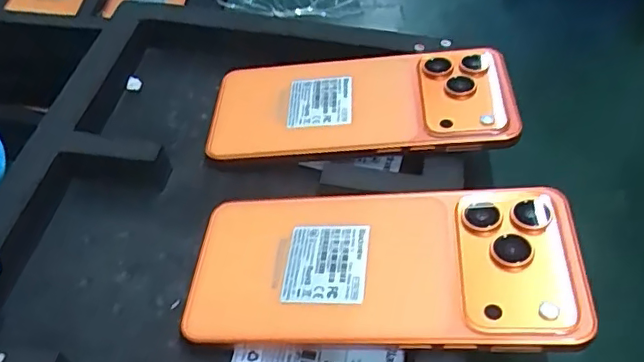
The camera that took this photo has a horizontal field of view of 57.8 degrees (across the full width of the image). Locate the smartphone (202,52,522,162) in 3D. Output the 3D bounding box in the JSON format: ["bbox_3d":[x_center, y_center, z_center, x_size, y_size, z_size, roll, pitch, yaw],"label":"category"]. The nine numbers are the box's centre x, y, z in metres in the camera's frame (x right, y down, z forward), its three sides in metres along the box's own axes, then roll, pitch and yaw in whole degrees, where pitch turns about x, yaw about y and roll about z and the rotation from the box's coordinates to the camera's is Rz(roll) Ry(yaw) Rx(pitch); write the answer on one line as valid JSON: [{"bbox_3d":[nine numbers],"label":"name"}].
[{"bbox_3d":[0.020,-0.042,0.319,0.159,0.014,0.072,-2,47,9],"label":"smartphone"}]

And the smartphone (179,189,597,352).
[{"bbox_3d":[0.023,0.035,0.250,0.162,0.011,0.077,-1,47,14],"label":"smartphone"}]

